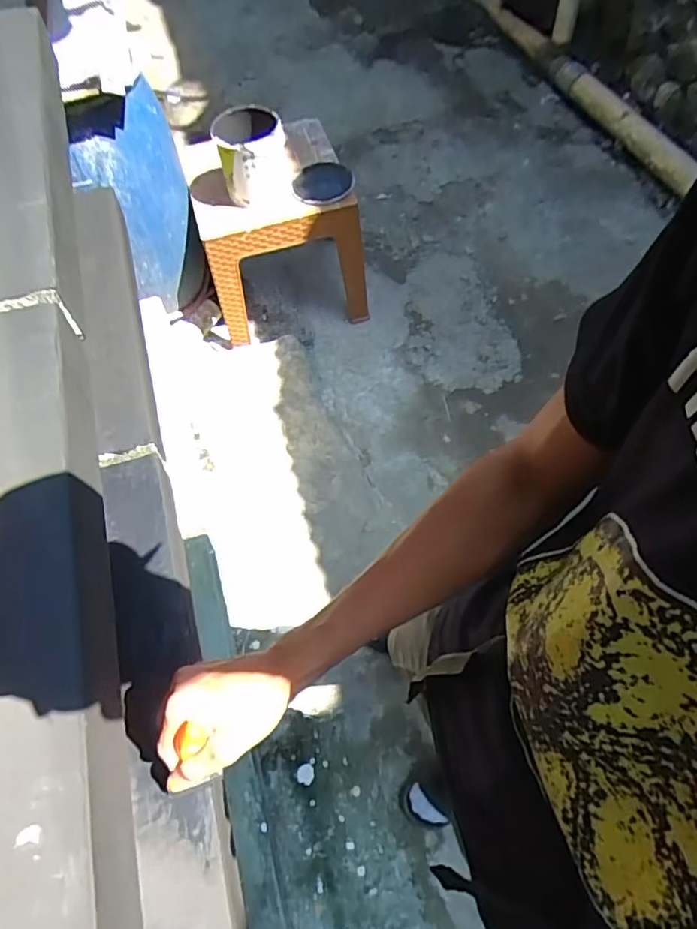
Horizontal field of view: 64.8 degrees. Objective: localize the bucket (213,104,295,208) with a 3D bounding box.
[{"bbox_3d":[-0.262,-0.874,1.544,0.199,0.210,0.232,-6,60,-2],"label":"bucket"}]

